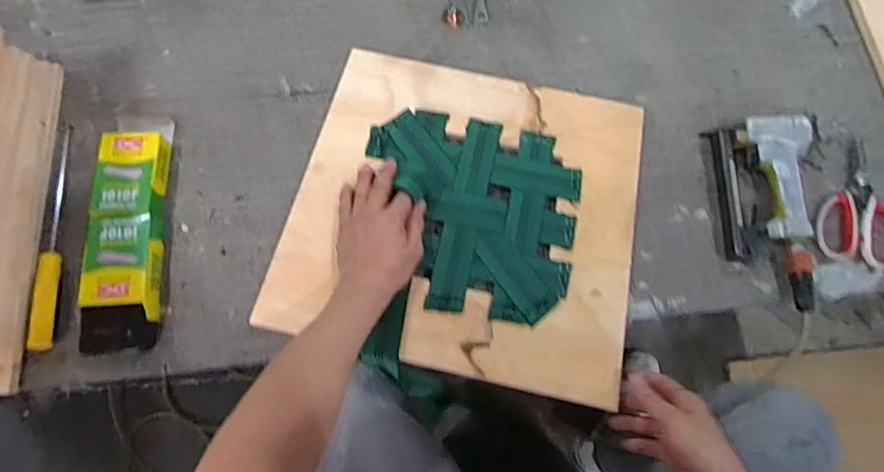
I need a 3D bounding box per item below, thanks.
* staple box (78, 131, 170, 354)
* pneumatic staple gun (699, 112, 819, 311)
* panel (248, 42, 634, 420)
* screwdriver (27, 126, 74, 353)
[{"bbox_3d":[-0.394,-0.001,0.640,0.085,0.036,0.285,-4,73,-2],"label":"staple box"},{"bbox_3d":[0.423,-0.032,0.653,0.123,0.041,0.249,1,73,0],"label":"pneumatic staple gun"},{"bbox_3d":[0.032,-0.032,0.656,0.425,0.016,0.402,13,73,3],"label":"panel"},{"bbox_3d":[-0.488,-0.006,0.645,0.022,0.021,0.296,-5,73,-2],"label":"screwdriver"}]

